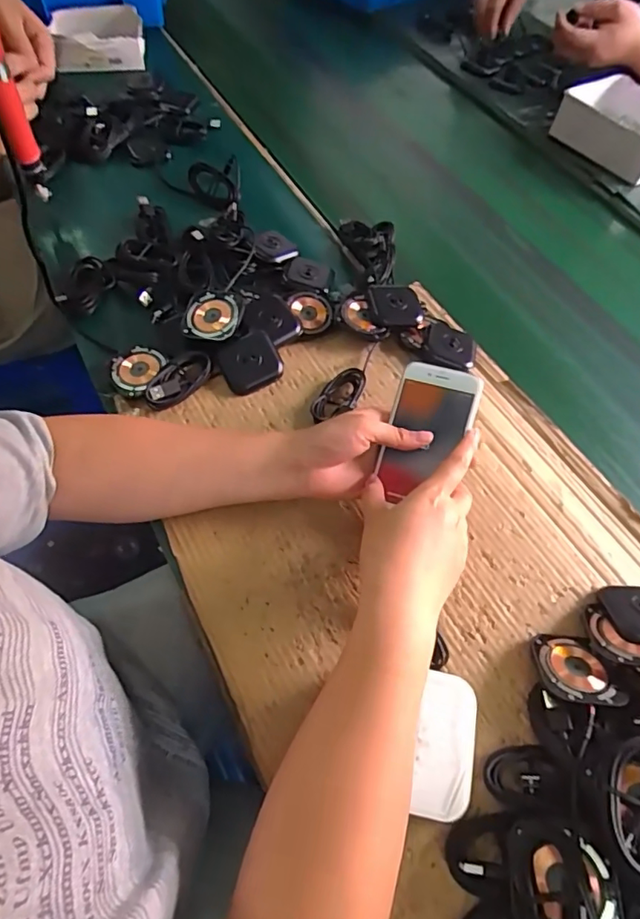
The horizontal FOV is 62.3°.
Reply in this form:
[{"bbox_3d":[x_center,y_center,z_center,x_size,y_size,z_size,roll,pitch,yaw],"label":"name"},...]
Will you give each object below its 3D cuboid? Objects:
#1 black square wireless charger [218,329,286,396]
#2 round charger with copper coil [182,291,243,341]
[{"bbox_3d":[-0.071,-0.096,0.534,0.058,0.010,0.053,-29,97,1],"label":"black square wireless charger"},{"bbox_3d":[-0.110,-0.146,0.543,0.055,0.008,0.053,0,77,1],"label":"round charger with copper coil"}]

